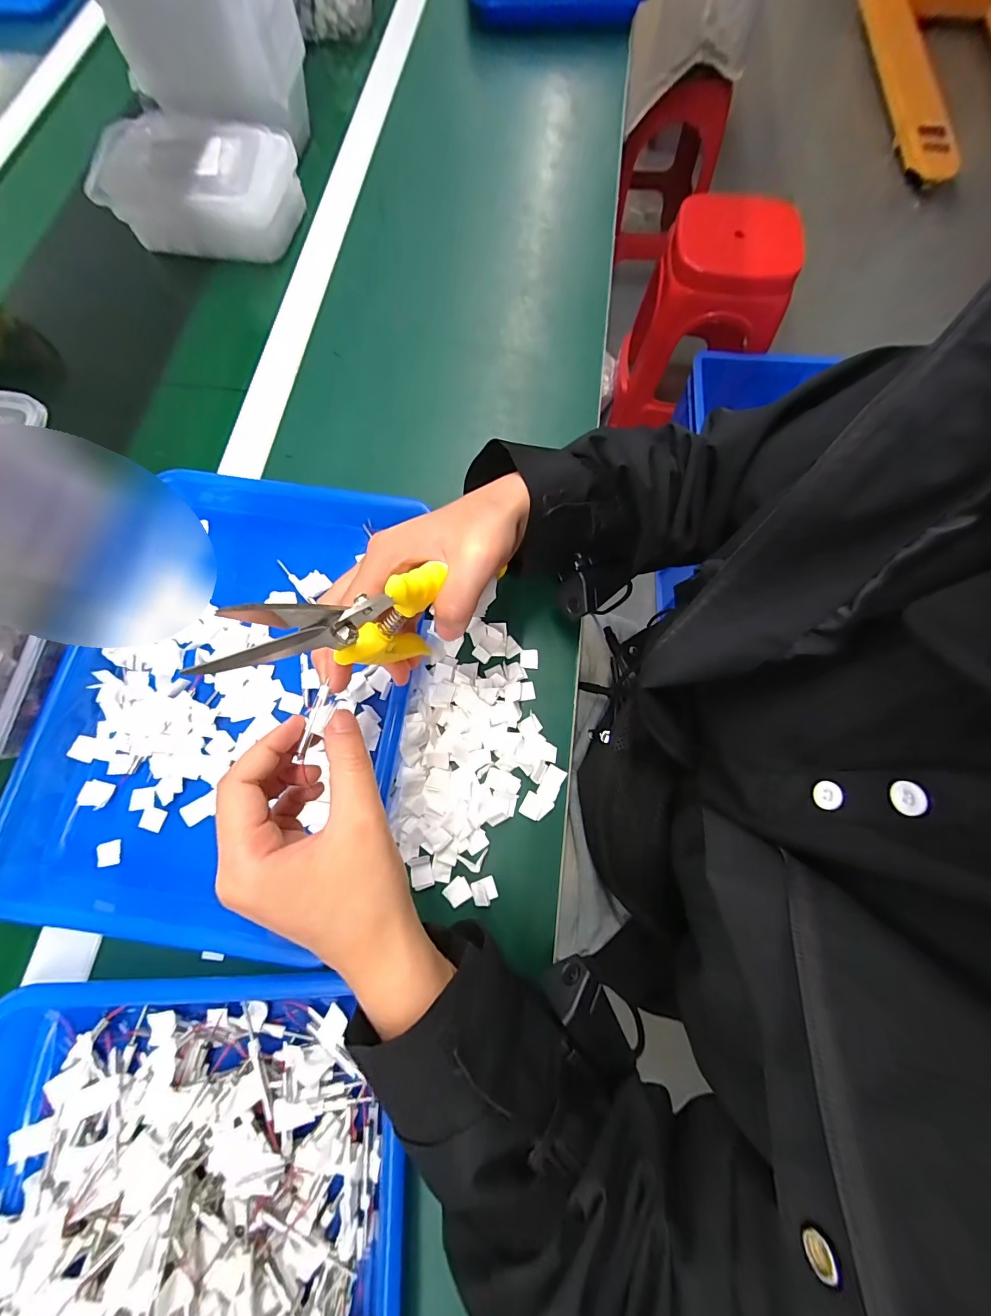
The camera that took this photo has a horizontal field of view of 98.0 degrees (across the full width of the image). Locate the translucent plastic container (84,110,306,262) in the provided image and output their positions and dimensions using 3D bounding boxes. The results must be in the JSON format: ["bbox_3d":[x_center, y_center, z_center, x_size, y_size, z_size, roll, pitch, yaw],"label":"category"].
[{"bbox_3d":[-0.303,-0.487,0.448,0.179,0.067,0.109,13,74,4],"label":"translucent plastic container"}]

